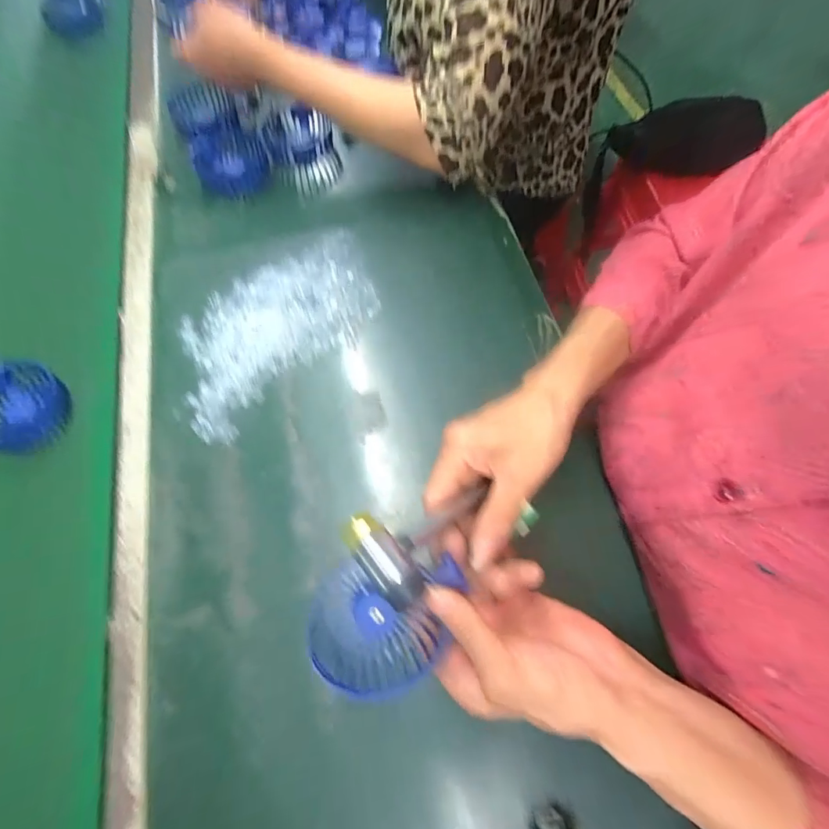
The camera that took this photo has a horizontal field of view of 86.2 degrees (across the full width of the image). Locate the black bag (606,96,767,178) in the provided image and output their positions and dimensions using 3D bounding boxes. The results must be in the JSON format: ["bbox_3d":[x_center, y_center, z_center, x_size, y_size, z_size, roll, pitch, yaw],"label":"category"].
[{"bbox_3d":[0.520,-0.535,0.855,0.263,0.095,0.083,1,67,2],"label":"black bag"}]

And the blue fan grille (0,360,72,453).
[{"bbox_3d":[-0.398,-0.009,0.441,0.086,0.032,0.096,-39,71,-14],"label":"blue fan grille"}]

